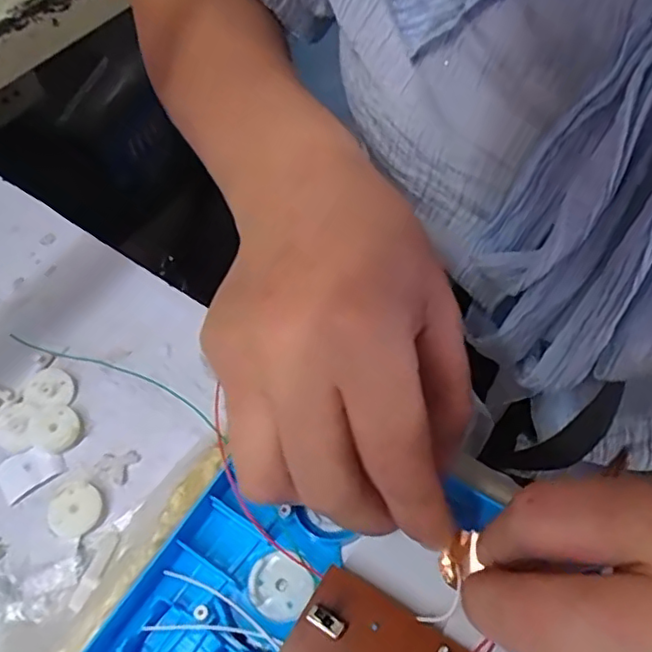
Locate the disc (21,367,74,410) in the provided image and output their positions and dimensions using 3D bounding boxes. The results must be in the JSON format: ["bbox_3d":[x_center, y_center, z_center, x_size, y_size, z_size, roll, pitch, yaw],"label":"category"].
[{"bbox_3d":[-0.137,0.032,0.301,0.024,0.006,0.023,-1,54,2],"label":"disc"}]

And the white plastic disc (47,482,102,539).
[{"bbox_3d":[-0.110,0.081,0.265,0.022,0.007,0.021,-1,54,2],"label":"white plastic disc"}]

